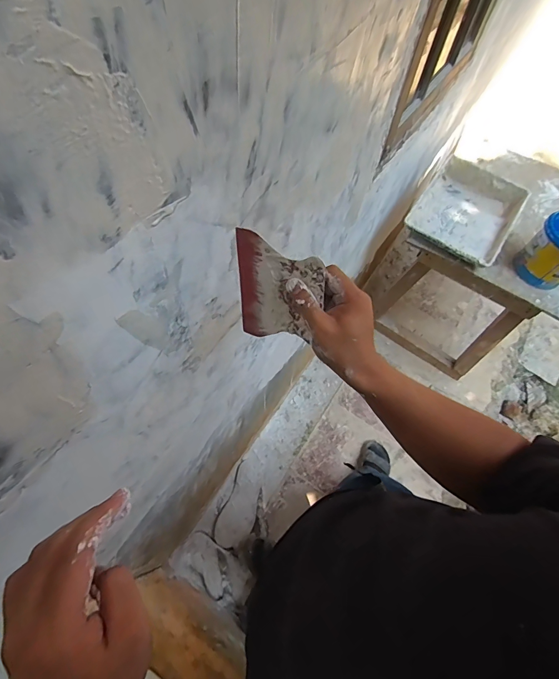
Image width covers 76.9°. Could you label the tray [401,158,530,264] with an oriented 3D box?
[{"bbox_3d":[0.593,-0.409,1.123,0.288,0.075,0.361,33,66,14],"label":"tray"}]

